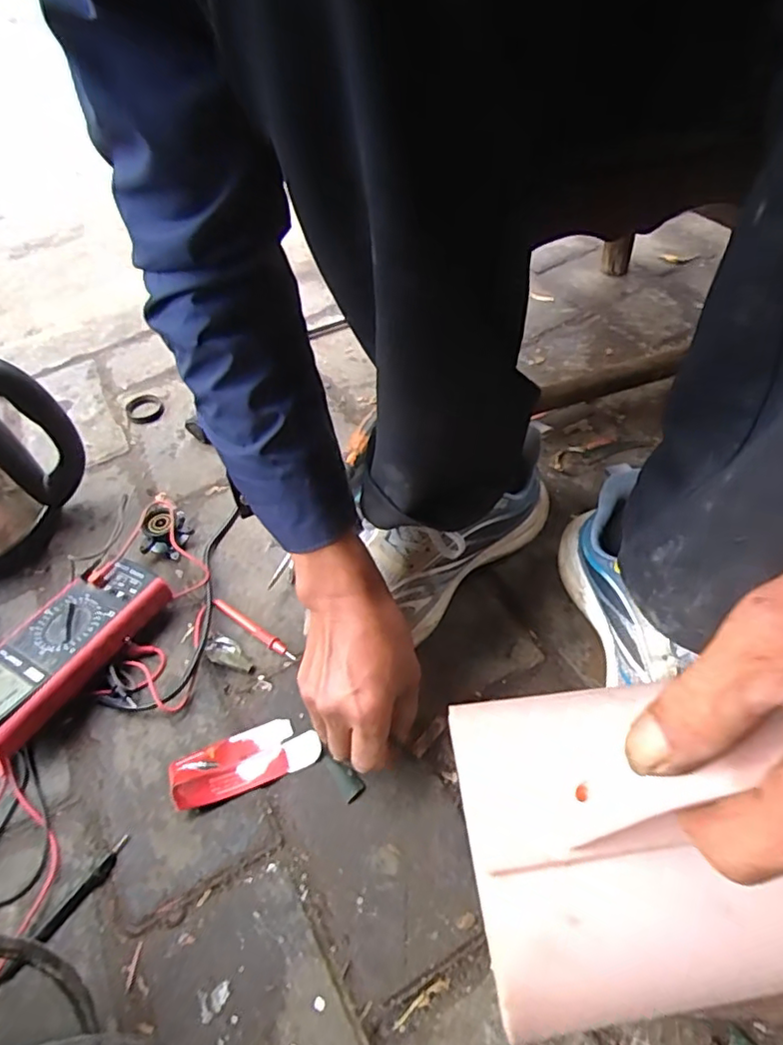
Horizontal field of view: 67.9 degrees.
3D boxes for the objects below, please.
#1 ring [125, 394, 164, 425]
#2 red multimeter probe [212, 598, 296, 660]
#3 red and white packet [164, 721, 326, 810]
[{"bbox_3d":[-0.309,-0.142,0.726,0.045,0.007,0.051,-26,55,-16],"label":"ring"},{"bbox_3d":[-0.125,0.094,0.521,0.096,0.013,0.011,28,59,26],"label":"red multimeter probe"},{"bbox_3d":[-0.113,0.180,0.447,0.107,0.024,0.044,-19,52,-9],"label":"red and white packet"}]

